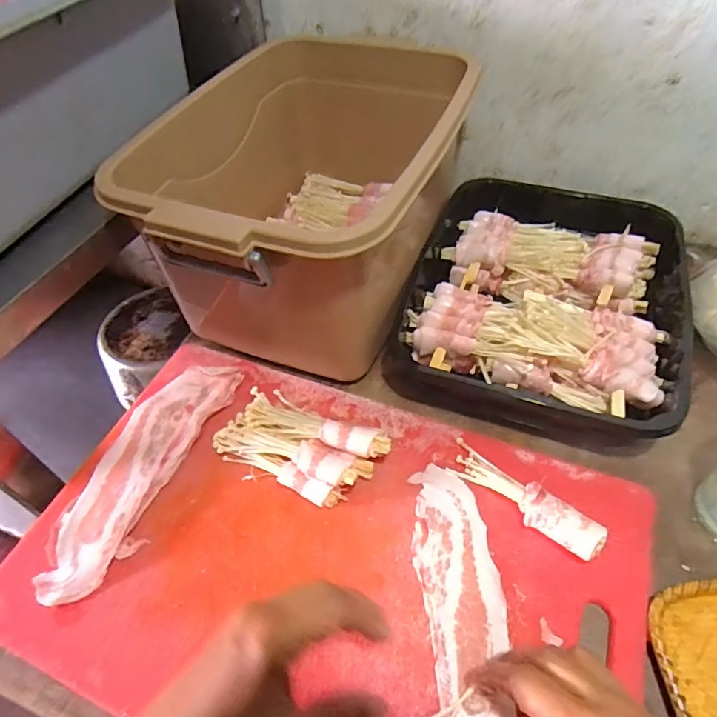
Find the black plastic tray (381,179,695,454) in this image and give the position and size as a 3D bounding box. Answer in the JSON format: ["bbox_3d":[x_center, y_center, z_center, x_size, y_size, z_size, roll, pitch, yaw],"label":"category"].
[{"bbox_3d":[0.184,-0.077,0.479,0.243,0.050,0.309,15,53,15],"label":"black plastic tray"}]

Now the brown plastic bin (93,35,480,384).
[{"bbox_3d":[-0.049,-0.149,0.475,0.228,0.178,0.282,21,55,18],"label":"brown plastic bin"}]

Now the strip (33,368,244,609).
[{"bbox_3d":[-0.179,0.088,0.401,0.068,0.008,0.212,14,53,14],"label":"strip"}]

